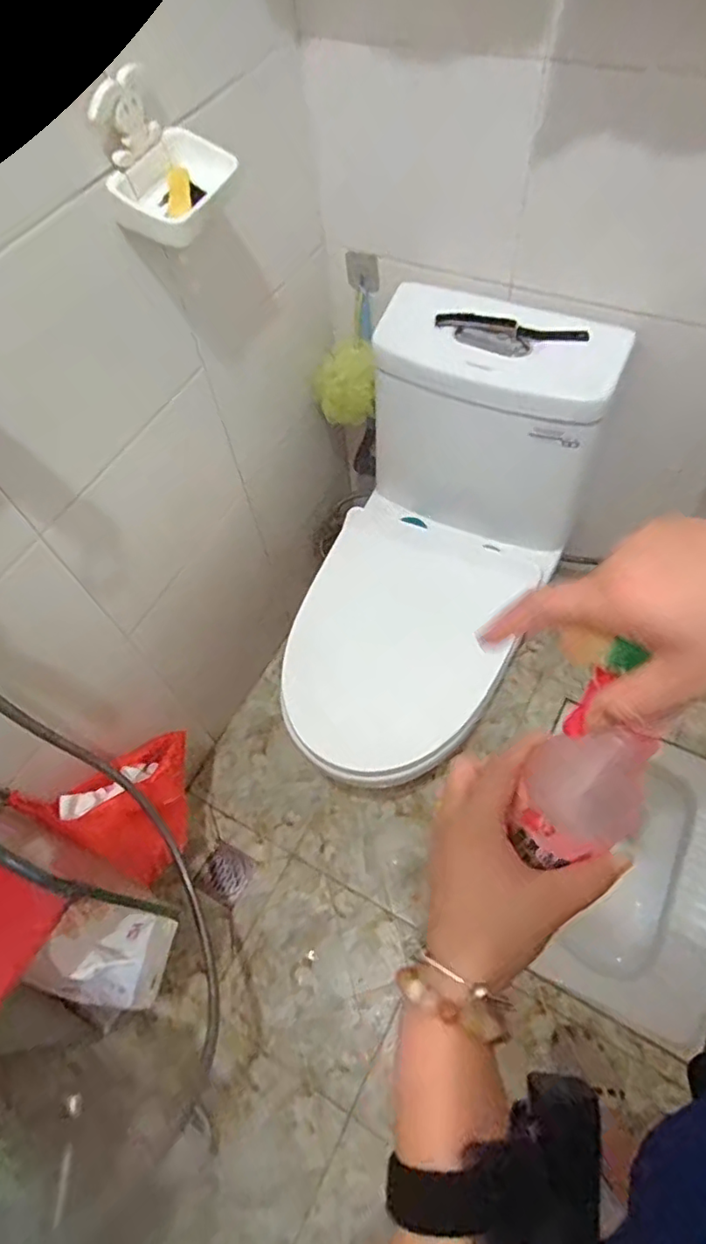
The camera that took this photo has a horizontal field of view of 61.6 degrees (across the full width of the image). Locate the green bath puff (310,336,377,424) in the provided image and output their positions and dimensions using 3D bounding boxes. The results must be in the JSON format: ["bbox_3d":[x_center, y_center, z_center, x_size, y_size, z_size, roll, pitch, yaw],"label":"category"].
[{"bbox_3d":[-0.019,-0.438,1.070,0.116,0.126,0.102,-8,60,0],"label":"green bath puff"}]

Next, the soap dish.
[{"bbox_3d":[-0.194,-0.469,0.595,0.081,0.108,0.126,24,65,17],"label":"soap dish"}]

